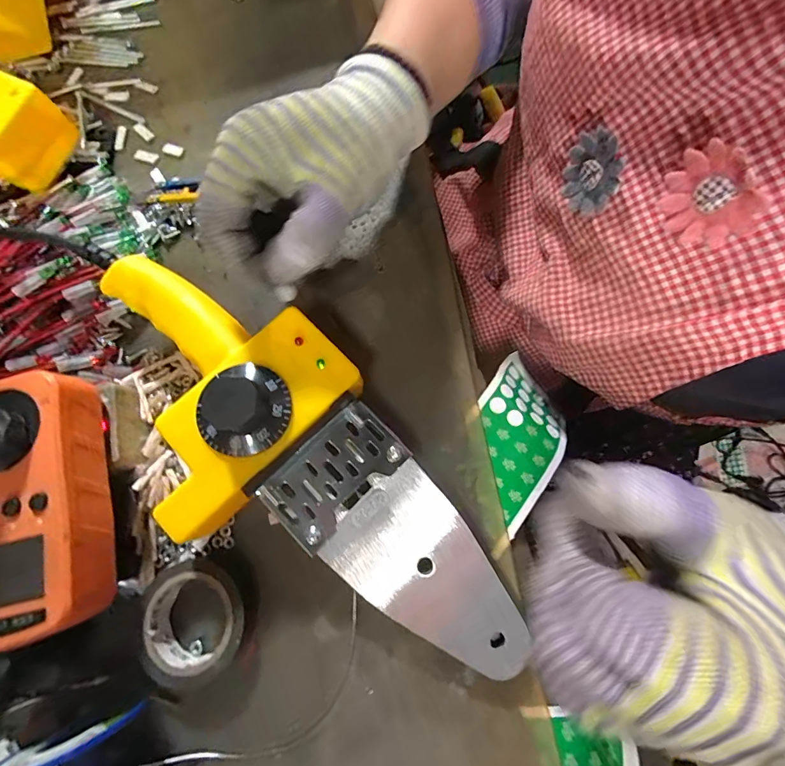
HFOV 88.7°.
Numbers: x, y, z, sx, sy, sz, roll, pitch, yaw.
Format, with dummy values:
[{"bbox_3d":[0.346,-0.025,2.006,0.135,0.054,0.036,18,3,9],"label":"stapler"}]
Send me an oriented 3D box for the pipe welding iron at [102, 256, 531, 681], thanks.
[{"bbox_3d":[-0.057,0.042,0.217,0.114,0.057,0.293,-37,76,-4],"label":"pipe welding iron"}]

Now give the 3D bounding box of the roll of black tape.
[{"bbox_3d":[-0.111,0.133,0.226,0.057,0.017,0.060,-1,76,5],"label":"roll of black tape"}]

